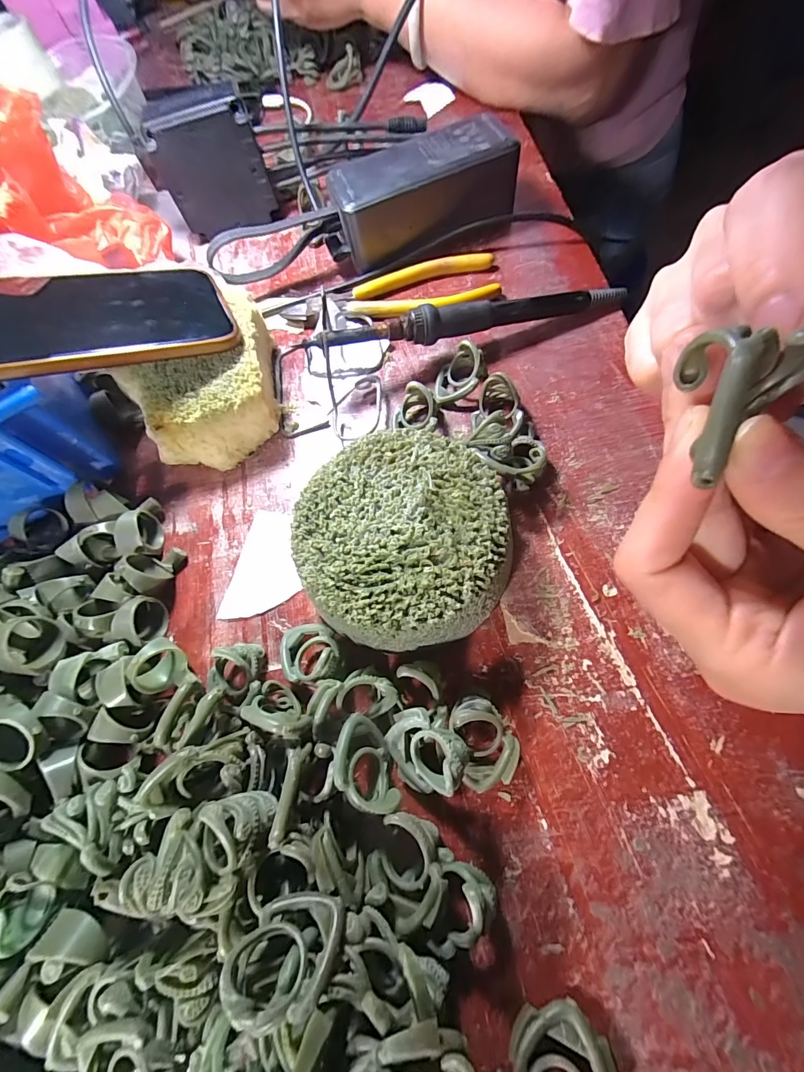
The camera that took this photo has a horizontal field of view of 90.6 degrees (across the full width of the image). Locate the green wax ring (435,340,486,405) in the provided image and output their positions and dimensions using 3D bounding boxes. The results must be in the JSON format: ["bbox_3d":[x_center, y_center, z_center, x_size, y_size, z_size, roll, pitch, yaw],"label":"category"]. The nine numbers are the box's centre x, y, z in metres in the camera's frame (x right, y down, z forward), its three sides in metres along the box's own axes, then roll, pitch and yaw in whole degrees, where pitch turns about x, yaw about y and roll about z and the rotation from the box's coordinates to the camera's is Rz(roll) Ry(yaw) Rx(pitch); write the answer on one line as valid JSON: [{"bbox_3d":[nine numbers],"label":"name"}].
[{"bbox_3d":[0.037,-0.101,0.248,0.029,0.022,0.030,-2,69,5],"label":"green wax ring"}]

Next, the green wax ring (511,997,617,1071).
[{"bbox_3d":[0.056,0.181,0.129,0.034,0.022,0.032,-2,69,5],"label":"green wax ring"}]

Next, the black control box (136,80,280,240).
[{"bbox_3d":[-0.154,-0.293,0.317,0.087,0.084,0.027,-11,69,5],"label":"black control box"}]

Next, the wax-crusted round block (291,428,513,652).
[{"bbox_3d":[-0.001,0.001,0.193,0.094,0.038,0.102,-2,69,5],"label":"wax-crusted round block"}]

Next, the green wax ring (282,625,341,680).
[{"bbox_3d":[-0.046,0.057,0.197,0.030,0.024,0.028,-2,69,5],"label":"green wax ring"}]

